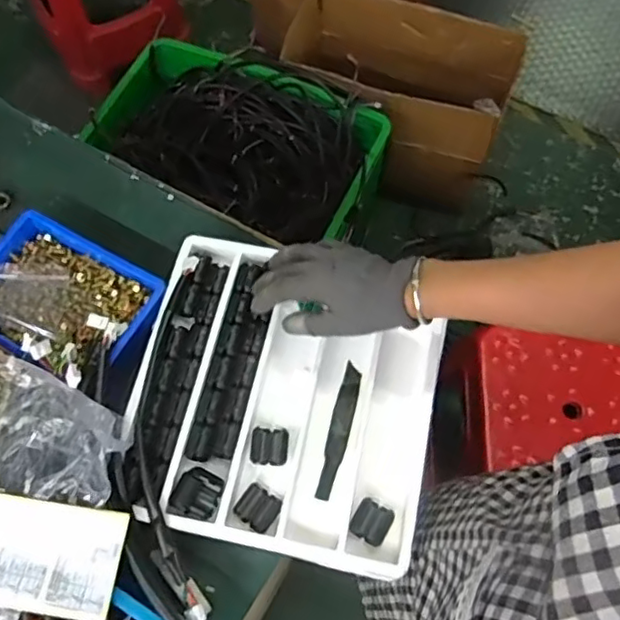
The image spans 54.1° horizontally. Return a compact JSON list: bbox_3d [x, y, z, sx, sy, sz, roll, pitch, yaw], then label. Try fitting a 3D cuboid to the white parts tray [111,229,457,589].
[{"bbox_3d":[-0.025,0.083,0.610,0.289,0.030,0.291,12,67,5],"label":"white parts tray"}]

